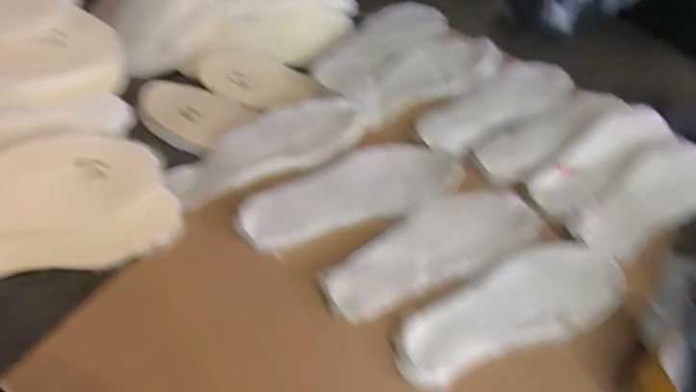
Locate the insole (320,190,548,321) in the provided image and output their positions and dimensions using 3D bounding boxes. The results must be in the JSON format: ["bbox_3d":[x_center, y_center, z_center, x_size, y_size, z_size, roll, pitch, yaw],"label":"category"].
[{"bbox_3d":[0.102,0.058,0.631,0.281,0.004,0.095,-19,56,-23],"label":"insole"}]

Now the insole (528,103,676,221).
[{"bbox_3d":[0.348,-0.052,0.743,0.275,0.012,0.076,-27,59,-28],"label":"insole"}]

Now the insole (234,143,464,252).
[{"bbox_3d":[0.003,-0.006,0.665,0.280,0.010,0.107,-18,55,-22],"label":"insole"}]

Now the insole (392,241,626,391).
[{"bbox_3d":[0.184,0.129,0.600,0.288,0.018,0.099,-19,56,-23],"label":"insole"}]

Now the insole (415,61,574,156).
[{"bbox_3d":[0.222,-0.132,0.791,0.271,0.016,0.088,-29,61,-24],"label":"insole"}]

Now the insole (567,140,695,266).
[{"bbox_3d":[0.401,0.004,0.714,0.260,0.018,0.097,-25,59,-27],"label":"insole"}]

